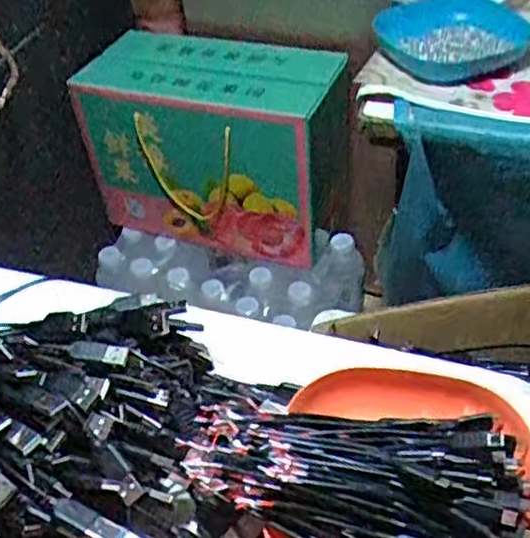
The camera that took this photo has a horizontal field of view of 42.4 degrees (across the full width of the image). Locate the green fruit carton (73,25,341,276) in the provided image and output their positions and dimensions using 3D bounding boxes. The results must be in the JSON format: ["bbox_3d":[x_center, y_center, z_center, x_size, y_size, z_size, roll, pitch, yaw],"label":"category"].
[{"bbox_3d":[-0.067,-0.166,0.909,0.336,0.273,0.127,14,48,19],"label":"green fruit carton"}]

